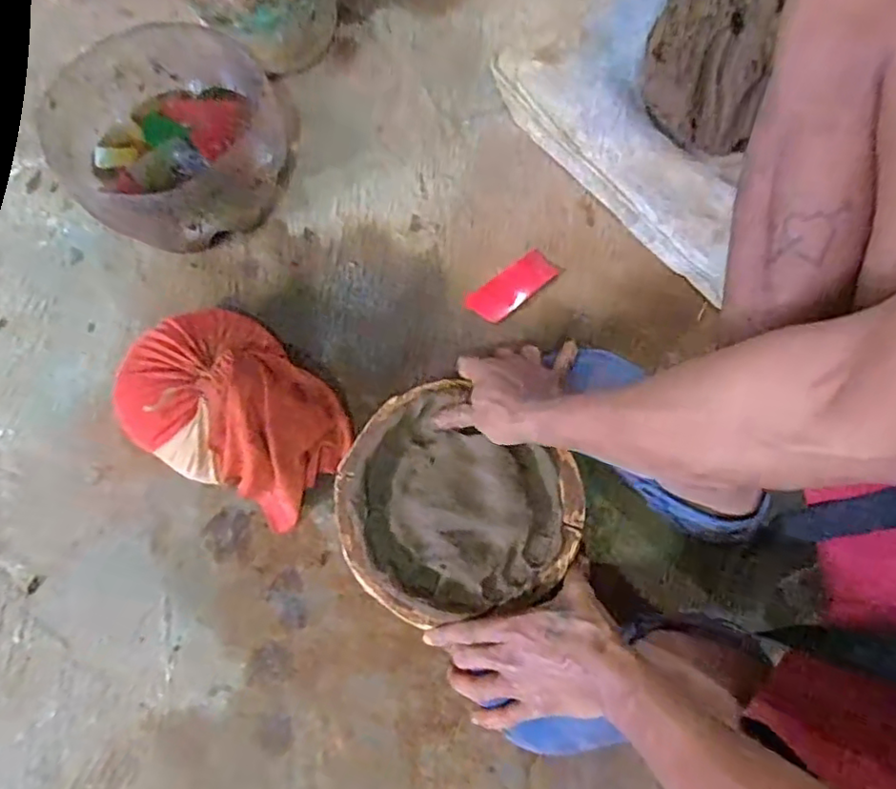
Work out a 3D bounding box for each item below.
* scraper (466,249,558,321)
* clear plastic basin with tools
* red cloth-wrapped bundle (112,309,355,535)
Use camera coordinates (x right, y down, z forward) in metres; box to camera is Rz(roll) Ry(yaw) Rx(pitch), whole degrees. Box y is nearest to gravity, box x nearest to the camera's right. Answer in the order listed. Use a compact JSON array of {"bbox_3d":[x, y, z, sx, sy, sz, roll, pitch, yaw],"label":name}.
[{"bbox_3d":[0.076,-0.125,0.682,0.107,0.021,0.044,-33,76,-11],"label":"scraper"},{"bbox_3d":[-0.320,-0.290,0.690,0.251,0.116,0.243,0,72,-1],"label":"clear plastic basin with tools"},{"bbox_3d":[-0.216,0.017,0.595,0.225,0.097,0.169,41,76,11],"label":"red cloth-wrapped bundle"}]

